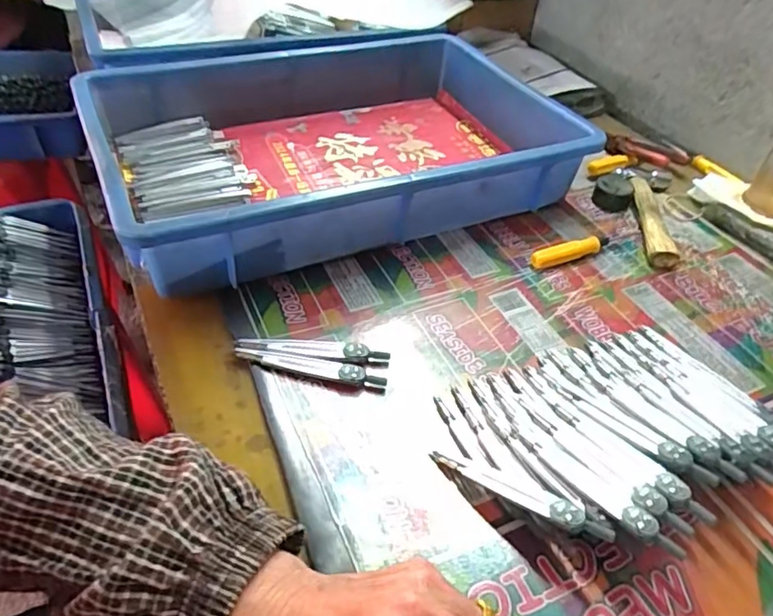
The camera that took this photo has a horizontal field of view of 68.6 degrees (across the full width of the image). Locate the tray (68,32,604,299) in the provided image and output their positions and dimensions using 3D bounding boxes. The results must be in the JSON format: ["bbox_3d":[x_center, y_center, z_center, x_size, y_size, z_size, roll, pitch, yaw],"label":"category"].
[{"bbox_3d":[-0.051,-0.168,0.562,0.425,0.082,0.304,-17,48,-21],"label":"tray"}]

